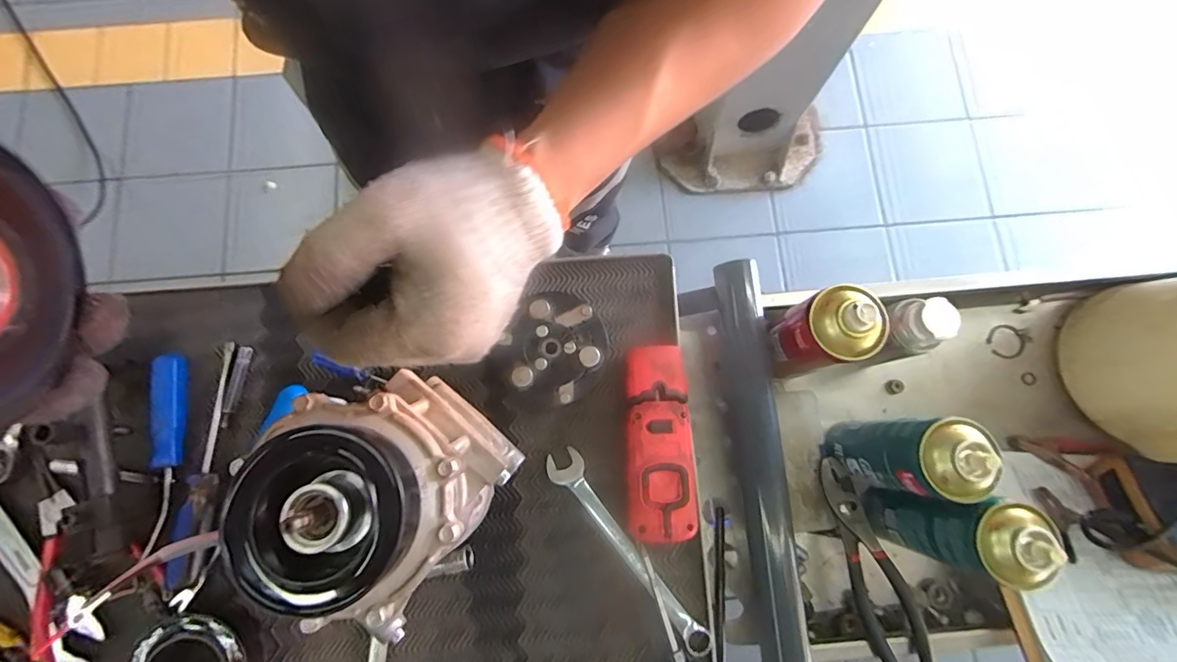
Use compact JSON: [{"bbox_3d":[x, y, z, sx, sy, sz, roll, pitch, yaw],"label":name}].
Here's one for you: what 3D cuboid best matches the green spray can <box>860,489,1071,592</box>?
[{"bbox_3d":[0.308,0.170,0.426,0.052,0.168,0.056,0,79,0],"label":"green spray can"}]

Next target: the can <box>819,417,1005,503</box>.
[{"bbox_3d":[0.272,0.109,0.430,0.065,0.163,0.061,0,79,0],"label":"can"}]

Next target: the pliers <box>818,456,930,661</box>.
[{"bbox_3d":[0.267,0.222,0.467,0.047,0.024,0.199,-12,79,-2],"label":"pliers"}]

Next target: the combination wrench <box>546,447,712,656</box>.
[{"bbox_3d":[0.032,0.188,0.425,0.030,0.012,0.200,-36,81,-6],"label":"combination wrench"}]

